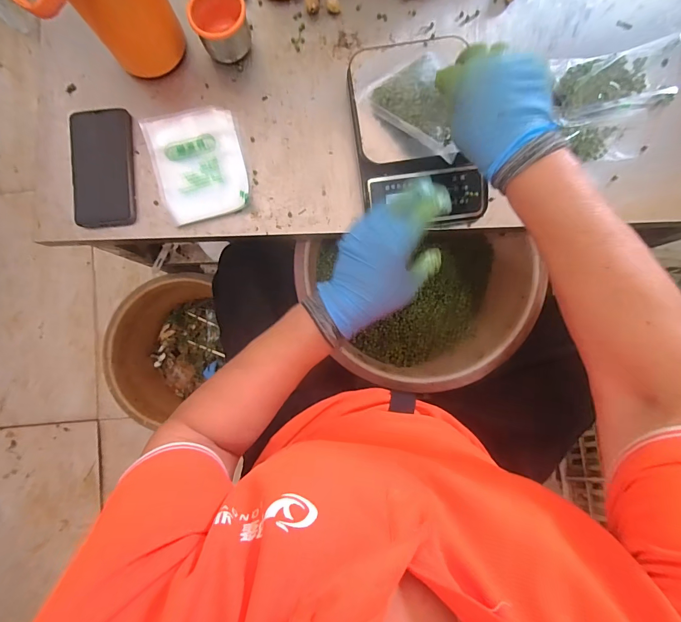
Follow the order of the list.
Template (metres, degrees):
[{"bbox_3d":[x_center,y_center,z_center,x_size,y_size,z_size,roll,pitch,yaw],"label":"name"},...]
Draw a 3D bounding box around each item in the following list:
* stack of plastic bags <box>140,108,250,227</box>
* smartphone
[{"bbox_3d":[-0.184,-0.194,0.473,0.114,0.015,0.148,-14,83,-1],"label":"stack of plastic bags"},{"bbox_3d":[-0.308,-0.187,0.476,0.075,0.011,0.155,-5,83,0],"label":"smartphone"}]

